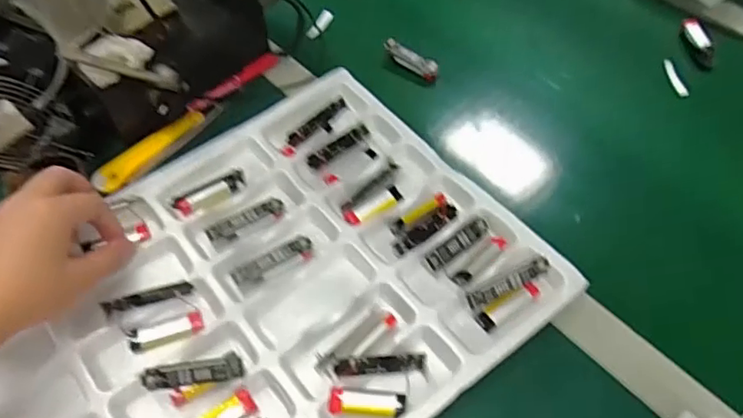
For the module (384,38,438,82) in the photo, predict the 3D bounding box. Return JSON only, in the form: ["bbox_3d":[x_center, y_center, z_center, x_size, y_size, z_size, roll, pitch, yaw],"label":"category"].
[{"bbox_3d":[0.043,-0.164,0.636,0.070,0.014,0.018,34,61,23],"label":"module"}]

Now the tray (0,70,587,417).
[{"bbox_3d":[-0.105,0.078,0.456,0.444,0.037,0.317,-32,59,-20],"label":"tray"}]

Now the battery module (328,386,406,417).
[{"bbox_3d":[-0.002,0.136,0.404,0.054,0.009,0.018,8,53,-11],"label":"battery module"}]

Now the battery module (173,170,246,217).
[{"bbox_3d":[-0.141,-0.014,0.513,0.066,0.012,0.024,-32,59,-20],"label":"battery module"}]

